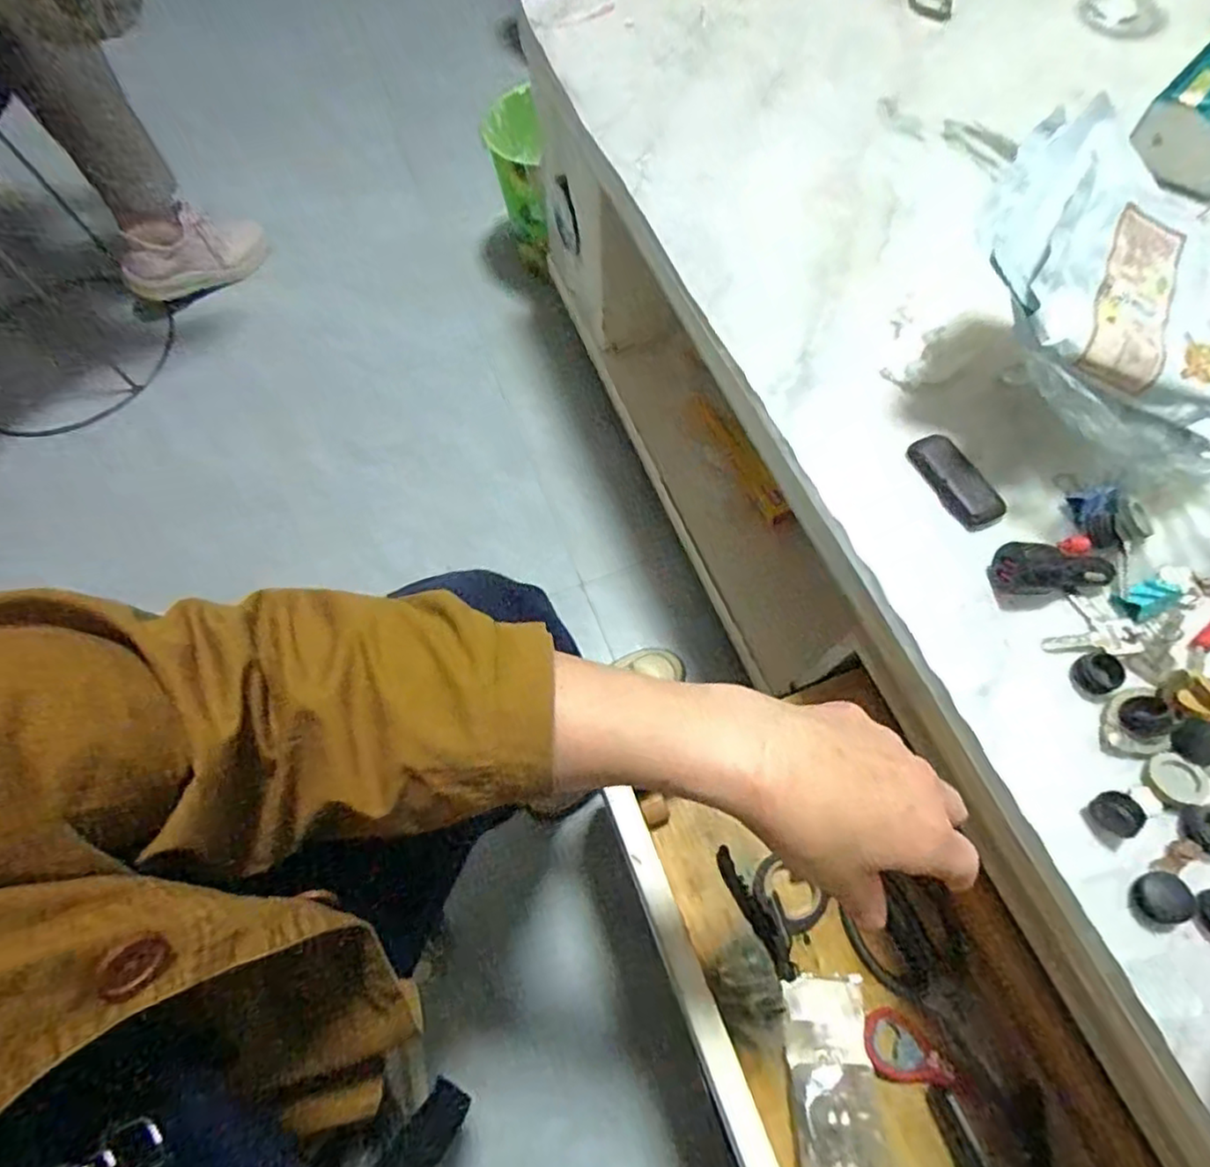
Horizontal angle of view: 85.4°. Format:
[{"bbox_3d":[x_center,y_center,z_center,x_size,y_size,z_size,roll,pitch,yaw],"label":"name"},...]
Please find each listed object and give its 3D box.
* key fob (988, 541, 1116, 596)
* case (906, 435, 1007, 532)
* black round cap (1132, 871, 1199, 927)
[{"bbox_3d":[0.288,-0.010,0.418,0.070,0.030,0.028,-2,65,2],"label":"key fob"},{"bbox_3d":[0.245,-0.072,0.457,0.028,0.013,0.075,-22,66,-8],"label":"case"},{"bbox_3d":[0.295,0.166,0.346,0.021,0.013,0.024,0,65,3],"label":"black round cap"}]

